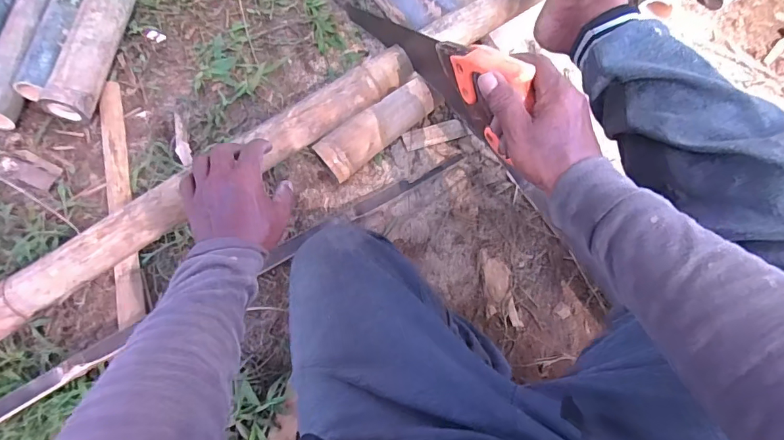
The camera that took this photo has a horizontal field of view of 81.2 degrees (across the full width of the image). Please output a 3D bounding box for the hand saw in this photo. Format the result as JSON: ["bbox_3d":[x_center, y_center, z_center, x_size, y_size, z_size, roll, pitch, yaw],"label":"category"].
[{"bbox_3d":[0.032,-0.209,0.570,0.031,0.094,0.450,-24,40,-7],"label":"hand saw"}]

